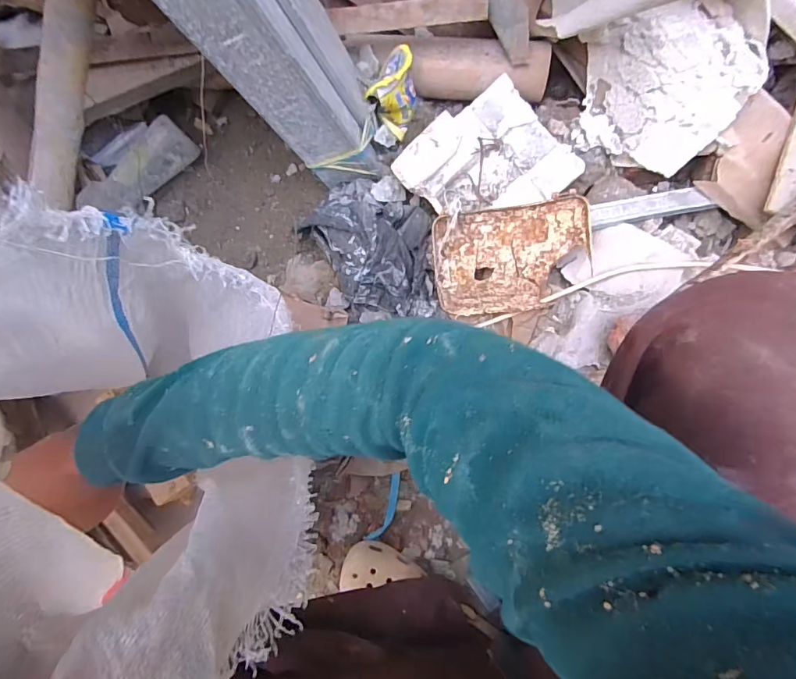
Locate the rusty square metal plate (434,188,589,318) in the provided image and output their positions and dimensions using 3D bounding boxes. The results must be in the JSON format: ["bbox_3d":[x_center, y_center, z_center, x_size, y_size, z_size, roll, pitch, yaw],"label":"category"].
[{"bbox_3d":[0.146,-0.102,0.586,0.192,0.016,0.137,-7,112,14],"label":"rusty square metal plate"}]

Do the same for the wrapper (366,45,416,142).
[{"bbox_3d":[-0.005,-0.327,0.586,0.049,0.075,0.079,25,86,3],"label":"wrapper"}]

